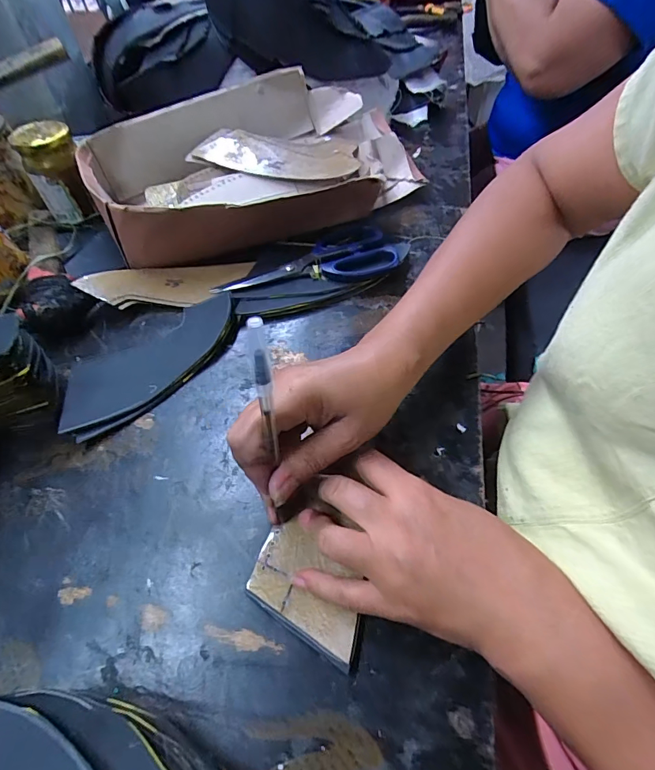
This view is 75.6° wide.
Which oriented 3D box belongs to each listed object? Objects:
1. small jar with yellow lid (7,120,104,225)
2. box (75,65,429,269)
[{"bbox_3d":[-0.301,-0.235,0.476,0.055,0.097,0.053,-1,53,1],"label":"small jar with yellow lid"},{"bbox_3d":[-0.079,-0.259,0.497,0.356,0.090,0.225,-25,55,-15],"label":"box"}]

